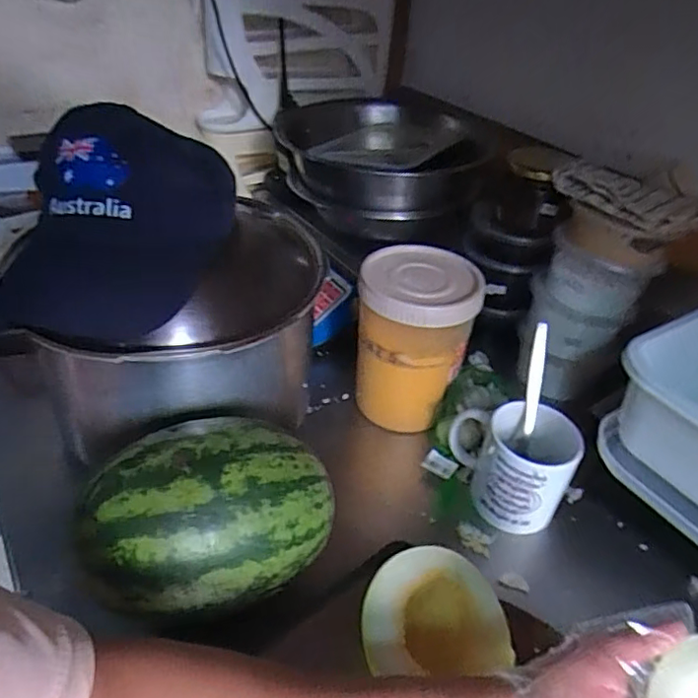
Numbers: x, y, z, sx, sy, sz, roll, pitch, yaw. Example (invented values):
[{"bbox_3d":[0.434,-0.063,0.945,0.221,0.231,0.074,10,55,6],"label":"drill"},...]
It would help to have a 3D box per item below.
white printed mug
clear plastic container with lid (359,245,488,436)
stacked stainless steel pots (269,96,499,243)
[{"bbox_3d":[0.151,0.109,0.524,0.103,0.092,0.081,7,39,3],"label":"white printed mug"},{"bbox_3d":[0.066,-0.006,0.592,0.113,0.166,0.112,9,39,6],"label":"clear plastic container with lid"},{"bbox_3d":[0.046,-0.249,0.756,0.258,0.095,0.290,-22,46,-28],"label":"stacked stainless steel pots"}]

